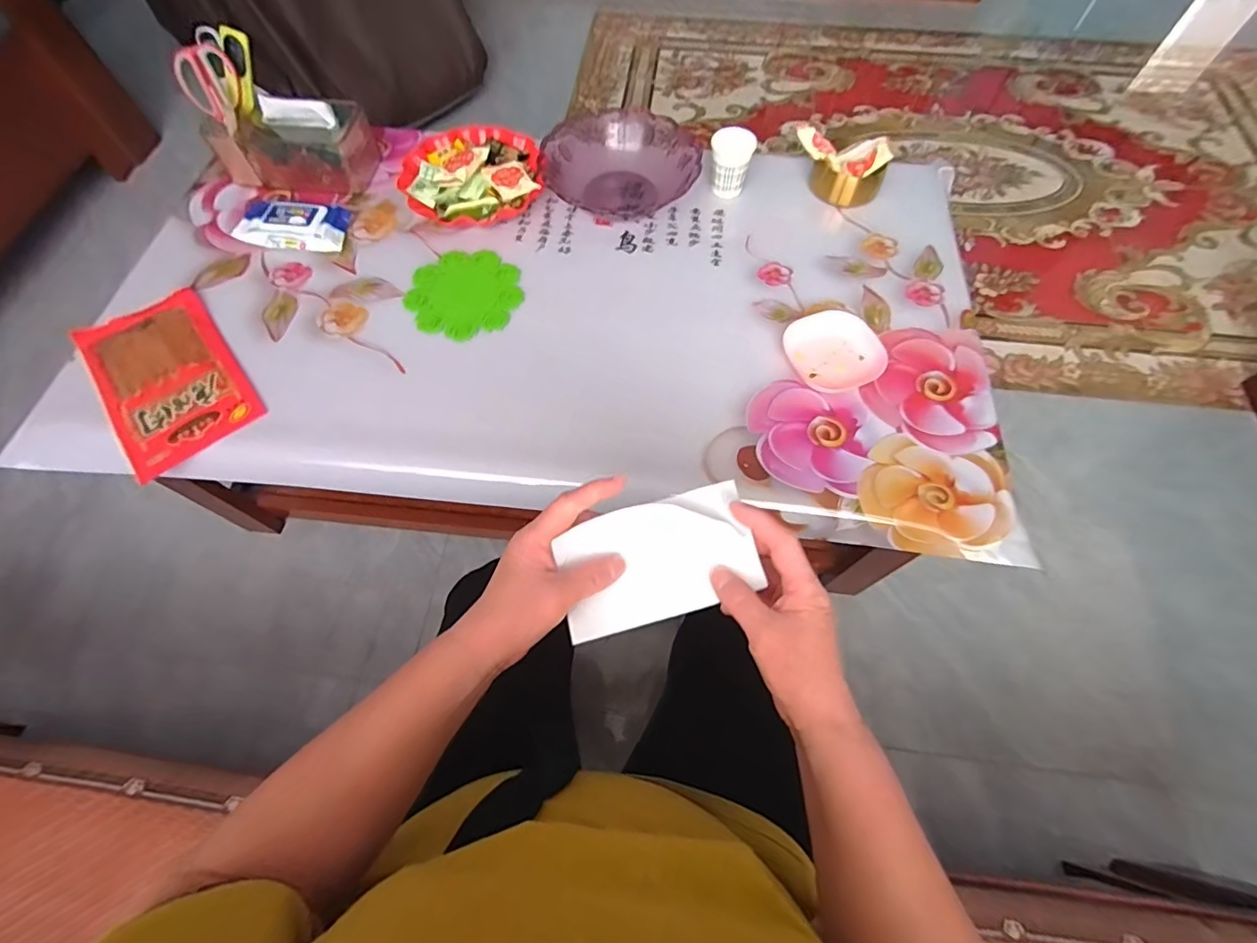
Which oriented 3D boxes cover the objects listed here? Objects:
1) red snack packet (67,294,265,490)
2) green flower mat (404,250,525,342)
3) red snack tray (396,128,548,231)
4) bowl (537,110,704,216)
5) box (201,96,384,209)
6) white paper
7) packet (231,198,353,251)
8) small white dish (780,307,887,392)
[{"bbox_3d":[-0.620,-0.133,0.711,0.162,0.018,0.280,-37,70,-18],"label":"red snack packet"},{"bbox_3d":[-0.242,-0.266,0.789,0.160,0.012,0.156,-21,65,-12],"label":"green flower mat"},{"bbox_3d":[-0.256,-0.494,0.874,0.221,0.050,0.221,-21,66,-11],"label":"red snack tray"},{"bbox_3d":[-0.012,-0.518,0.879,0.252,0.083,0.210,-1,64,-2],"label":"bowl"},{"bbox_3d":[-0.550,-0.545,0.875,0.230,0.100,0.145,16,64,7],"label":"box"},{"bbox_3d":[0.021,0.063,0.382,0.136,0.011,0.082,-15,82,0],"label":"white paper"},{"bbox_3d":[-0.536,-0.396,0.839,0.188,0.032,0.101,16,64,7],"label":"packet"},{"bbox_3d":[0.282,-0.166,0.733,0.118,0.032,0.113,0,64,-1],"label":"small white dish"}]

